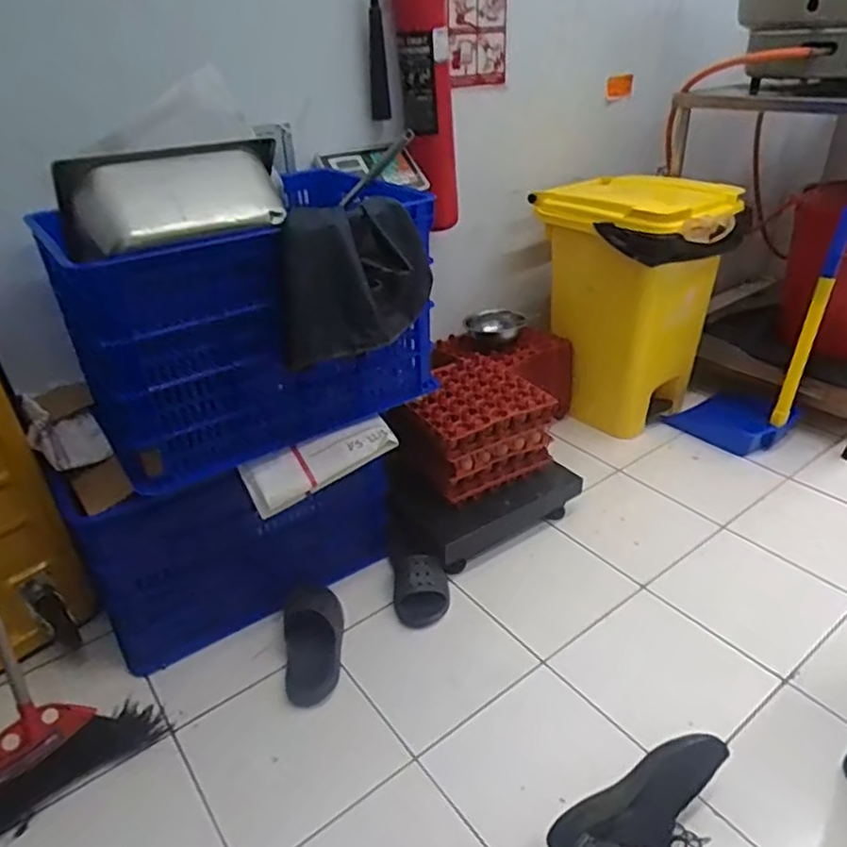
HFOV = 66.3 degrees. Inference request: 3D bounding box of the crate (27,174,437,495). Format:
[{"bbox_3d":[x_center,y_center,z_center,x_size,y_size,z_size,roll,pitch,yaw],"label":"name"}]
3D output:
[{"bbox_3d":[-0.336,-0.215,1.224,0.627,0.386,0.439,-15,34,-20],"label":"crate"}]

